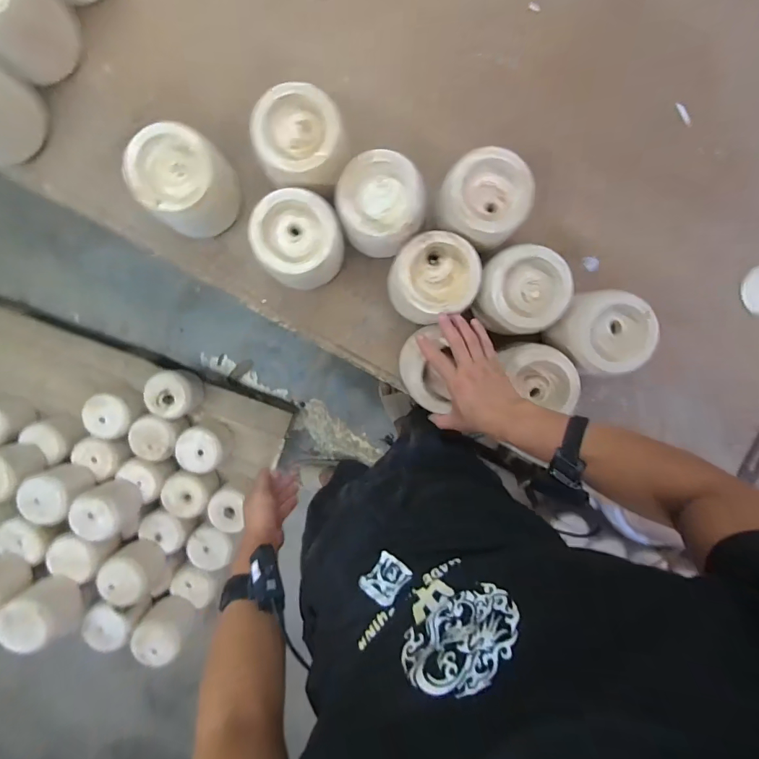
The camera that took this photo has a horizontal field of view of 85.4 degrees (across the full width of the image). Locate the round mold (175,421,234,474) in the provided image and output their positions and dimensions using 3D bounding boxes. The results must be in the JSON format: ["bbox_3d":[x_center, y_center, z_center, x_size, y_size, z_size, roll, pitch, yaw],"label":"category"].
[{"bbox_3d":[-0.525,0.202,1.241,0.123,0.117,0.127,8,97,-1],"label":"round mold"}]

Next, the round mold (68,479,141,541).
[{"bbox_3d":[-0.750,0.356,1.137,0.115,0.125,0.133,-44,95,4],"label":"round mold"}]

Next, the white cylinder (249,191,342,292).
[{"bbox_3d":[-0.122,-0.215,0.646,0.121,0.105,0.127,0,97,0],"label":"white cylinder"}]

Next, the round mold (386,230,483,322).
[{"bbox_3d":[0.083,-0.161,0.658,0.130,0.128,0.125,0,97,0],"label":"round mold"}]

